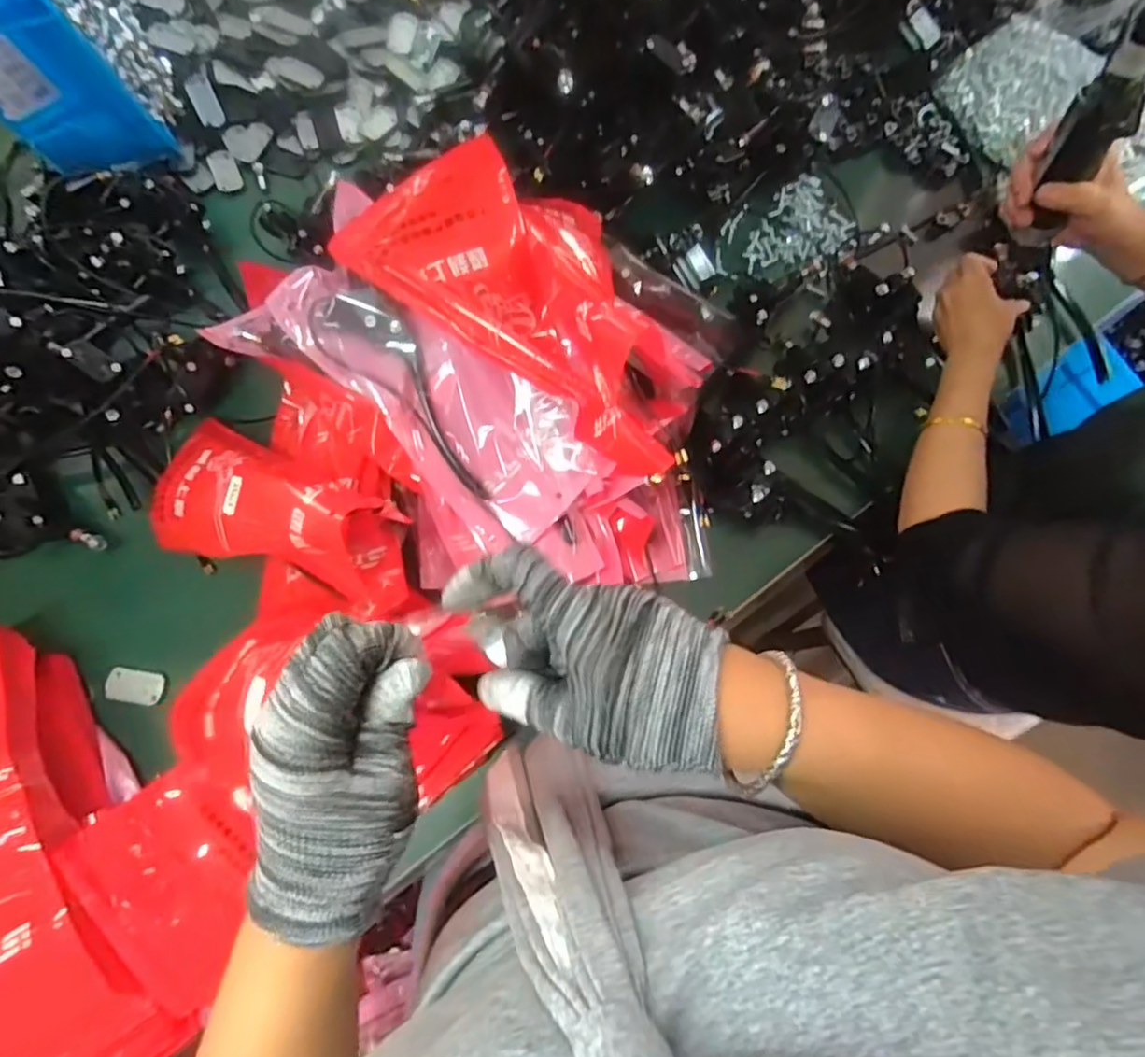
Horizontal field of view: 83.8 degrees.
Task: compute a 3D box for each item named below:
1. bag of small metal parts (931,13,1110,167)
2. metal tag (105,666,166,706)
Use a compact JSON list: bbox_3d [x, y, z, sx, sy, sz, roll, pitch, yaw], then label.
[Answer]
[{"bbox_3d":[0.502,-0.499,0.720,0.145,0.032,0.137,-34,78,5],"label":"bag of small metal parts"},{"bbox_3d":[-0.410,0.147,0.593,0.054,0.008,0.029,7,76,0],"label":"metal tag"}]

